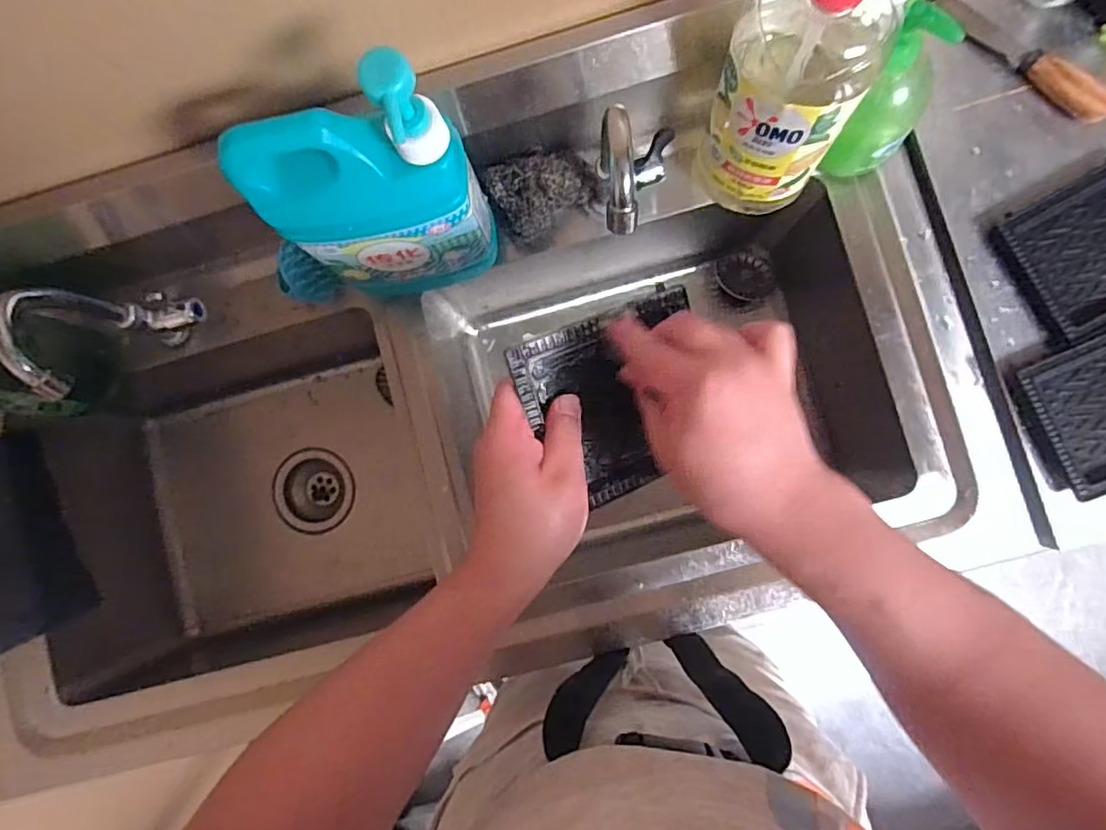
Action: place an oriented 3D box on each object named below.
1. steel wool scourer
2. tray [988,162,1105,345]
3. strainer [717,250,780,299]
[{"bbox_3d":[-0.009,-0.206,0.542,0.092,0.046,0.068,-25,86,3],"label":"steel wool scourer"},{"bbox_3d":[0.494,-0.150,0.524,0.137,0.018,0.128,-29,85,2],"label":"tray"},{"bbox_3d":[0.250,-0.182,0.748,0.074,0.020,0.061,-6,87,4],"label":"strainer"}]

